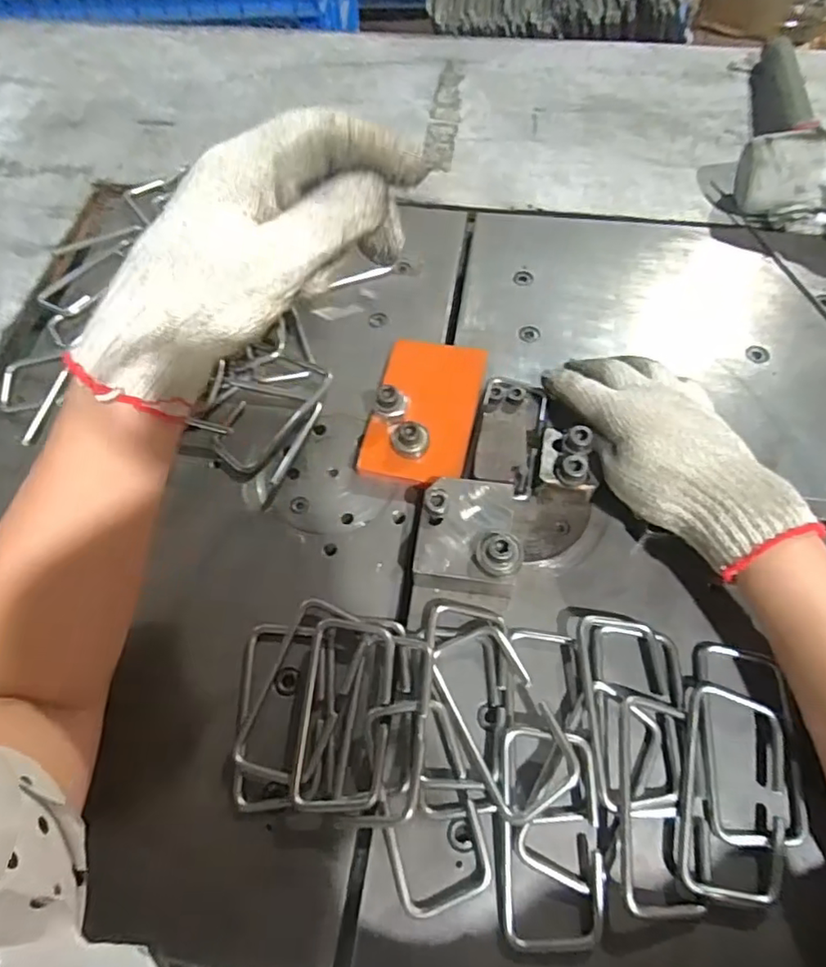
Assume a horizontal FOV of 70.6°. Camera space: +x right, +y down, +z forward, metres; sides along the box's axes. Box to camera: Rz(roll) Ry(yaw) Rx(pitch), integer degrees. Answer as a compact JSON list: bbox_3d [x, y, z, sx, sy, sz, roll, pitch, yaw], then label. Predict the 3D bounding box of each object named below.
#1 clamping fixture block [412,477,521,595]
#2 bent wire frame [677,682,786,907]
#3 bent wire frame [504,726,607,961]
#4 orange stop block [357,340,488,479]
[{"bbox_3d":[0.038,0.031,0.380,0.065,0.039,0.066,9,62,8],"label":"clamping fixture block"},{"bbox_3d":[0.176,0.166,0.317,0.055,0.010,0.106,11,62,10],"label":"bent wire frame"},{"bbox_3d":[0.075,0.189,0.312,0.052,0.016,0.104,2,61,5],"label":"bent wire frame"},{"bbox_3d":[0.010,-0.057,0.443,0.075,0.016,0.119,9,62,9],"label":"orange stop block"}]

